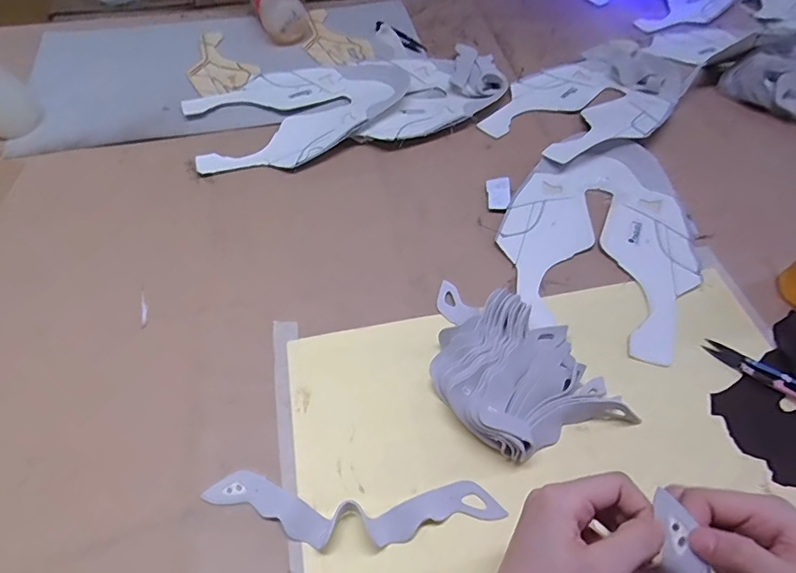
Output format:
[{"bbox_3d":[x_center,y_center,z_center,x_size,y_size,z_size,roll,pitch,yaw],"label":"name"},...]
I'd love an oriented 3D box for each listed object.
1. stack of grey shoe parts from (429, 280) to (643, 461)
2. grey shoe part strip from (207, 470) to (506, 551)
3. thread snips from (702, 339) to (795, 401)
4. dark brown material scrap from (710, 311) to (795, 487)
[{"bbox_3d":[0.095,0.061,0.434,0.132,0.038,0.175,-22,58,-16],"label":"stack of grey shoe parts"},{"bbox_3d":[-0.033,0.168,0.371,0.222,0.017,0.048,3,55,0],"label":"grey shoe part strip"},{"bbox_3d":[0.328,0.076,0.438,0.097,0.015,0.020,38,62,22],"label":"thread snips"},{"bbox_3d":[0.354,0.091,0.427,0.164,0.023,0.091,-33,62,-22],"label":"dark brown material scrap"}]

